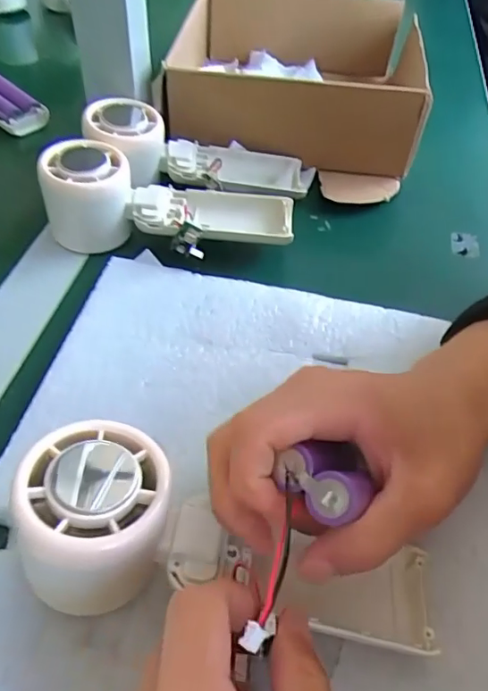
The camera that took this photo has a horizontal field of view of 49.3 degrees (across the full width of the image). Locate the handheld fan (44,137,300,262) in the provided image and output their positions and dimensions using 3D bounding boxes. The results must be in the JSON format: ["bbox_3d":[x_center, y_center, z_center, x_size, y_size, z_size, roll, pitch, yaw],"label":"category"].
[{"bbox_3d":[-0.048,-0.094,0.350,0.158,0.050,0.059,7,49,0],"label":"handheld fan"}]

